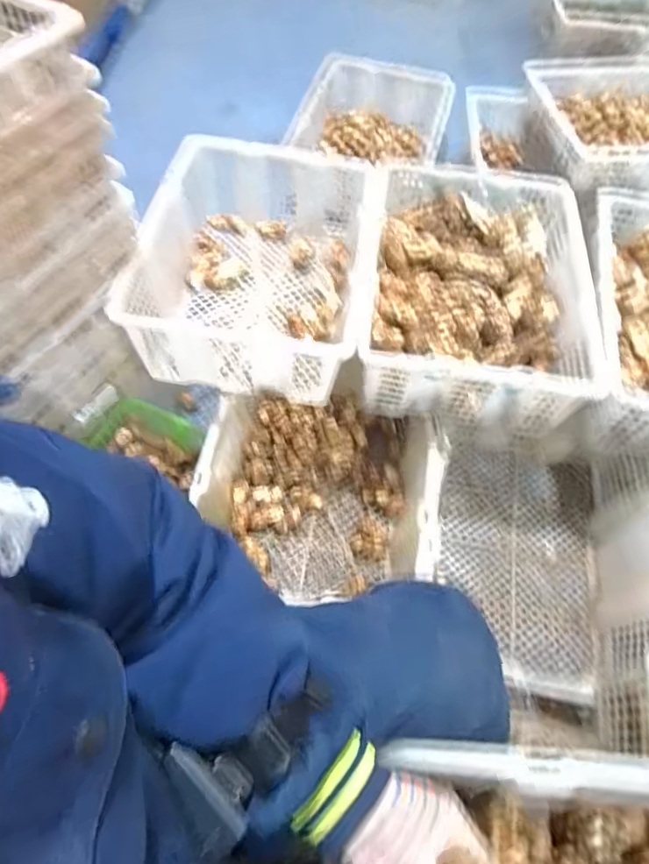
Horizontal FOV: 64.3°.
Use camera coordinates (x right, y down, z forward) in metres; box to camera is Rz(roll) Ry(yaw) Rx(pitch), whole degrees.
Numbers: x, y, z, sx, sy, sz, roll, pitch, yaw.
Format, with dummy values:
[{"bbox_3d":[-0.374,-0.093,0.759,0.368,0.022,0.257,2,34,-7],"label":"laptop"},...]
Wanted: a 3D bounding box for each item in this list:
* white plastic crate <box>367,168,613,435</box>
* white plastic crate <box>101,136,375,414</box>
[{"bbox_3d":[0.255,-0.247,0.901,0.367,0.142,0.470,8,60,2],"label":"white plastic crate"},{"bbox_3d":[-0.108,-0.290,0.900,0.358,0.165,0.459,8,60,2],"label":"white plastic crate"}]

